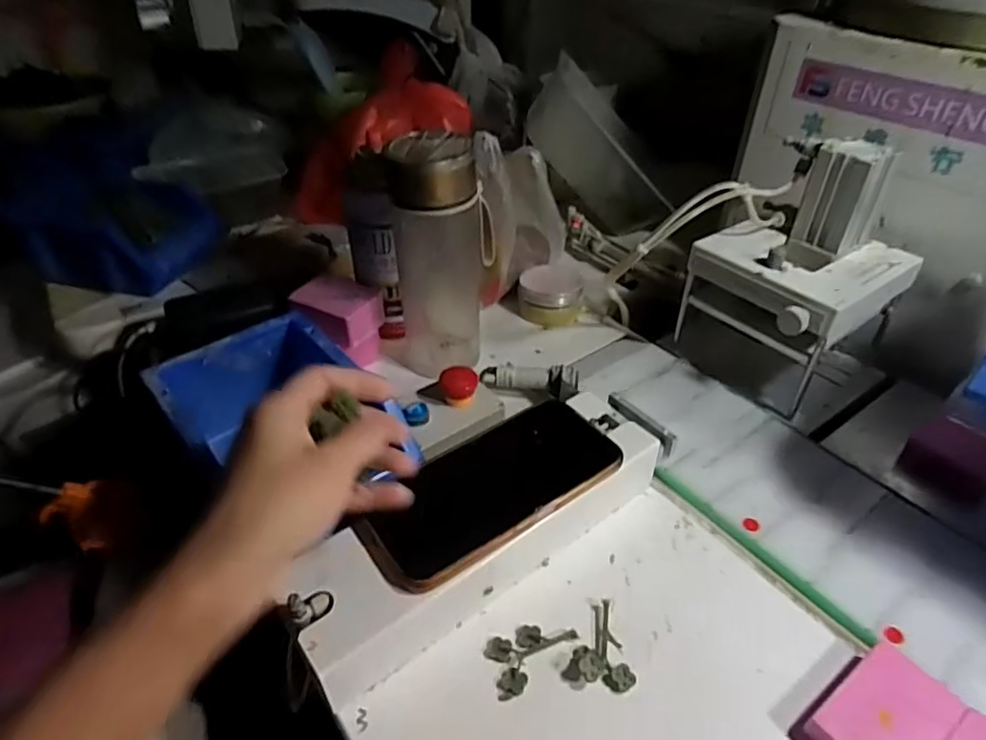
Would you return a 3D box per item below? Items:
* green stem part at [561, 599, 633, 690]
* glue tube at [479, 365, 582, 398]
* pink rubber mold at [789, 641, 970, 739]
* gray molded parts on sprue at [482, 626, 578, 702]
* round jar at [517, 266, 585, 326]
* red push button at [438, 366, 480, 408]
[{"bbox_3d":[0.063,0.154,0.345,0.037,0.011,0.048,8,39,9],"label":"green stem part"},{"bbox_3d":[0.029,0.008,0.494,0.078,0.016,0.028,7,39,8],"label":"glue tube"},{"bbox_3d":[0.198,0.180,0.310,0.074,0.022,0.047,-25,45,-28],"label":"pink rubber mold"},{"bbox_3d":[0.023,0.160,0.344,0.054,0.005,0.033,-16,42,-20],"label":"gray molded parts on sprue"},{"bbox_3d":[0.061,-0.077,0.628,0.066,0.039,0.054,5,41,9],"label":"round jar"},{"bbox_3d":[-0.026,0.013,0.462,0.029,0.022,0.023,-5,39,-7],"label":"red push button"}]

